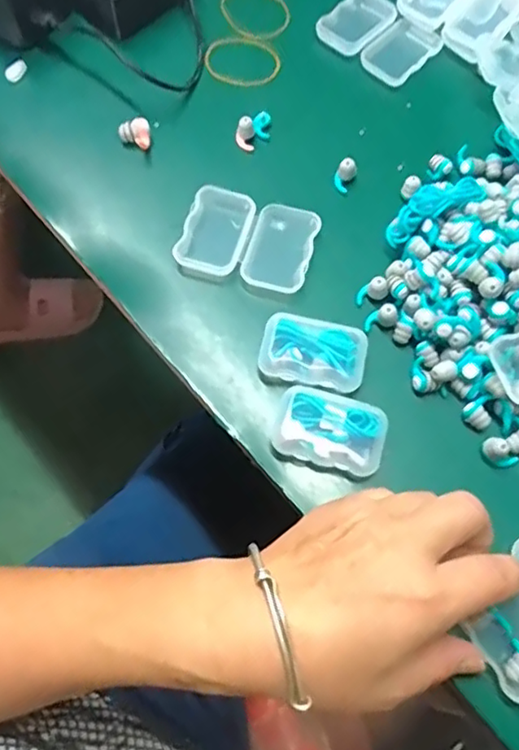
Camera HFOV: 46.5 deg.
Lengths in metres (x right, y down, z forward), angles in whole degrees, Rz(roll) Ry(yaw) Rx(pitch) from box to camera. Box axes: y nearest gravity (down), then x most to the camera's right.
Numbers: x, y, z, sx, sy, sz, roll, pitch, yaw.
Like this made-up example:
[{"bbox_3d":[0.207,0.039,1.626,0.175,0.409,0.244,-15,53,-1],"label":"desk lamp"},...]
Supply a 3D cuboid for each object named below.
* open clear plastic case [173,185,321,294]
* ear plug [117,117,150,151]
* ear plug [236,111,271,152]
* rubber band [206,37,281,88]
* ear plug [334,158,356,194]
[{"bbox_3d":[-0.006,-0.078,0.351,0.073,0.011,0.053,15,68,4],"label":"open clear plastic case"},{"bbox_3d":[-0.076,-0.148,0.371,0.019,0.015,0.015,-17,70,-9],"label":"ear plug"},{"bbox_3d":[-0.004,-0.153,0.380,0.019,0.014,0.024,6,68,1],"label":"ear plug"},{"bbox_3d":[-0.012,-0.210,0.405,0.050,0.004,0.039,9,75,-3],"label":"rubber band"},{"bbox_3d":[0.052,-0.121,0.368,0.012,0.017,0.012,1,68,-2],"label":"ear plug"}]

